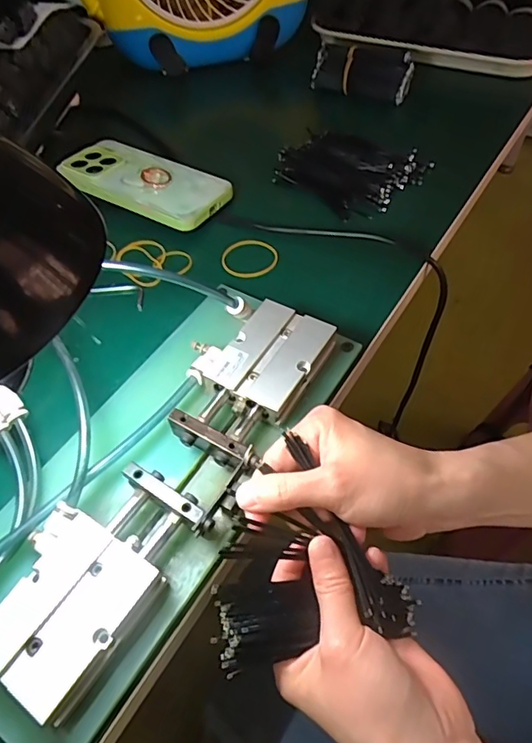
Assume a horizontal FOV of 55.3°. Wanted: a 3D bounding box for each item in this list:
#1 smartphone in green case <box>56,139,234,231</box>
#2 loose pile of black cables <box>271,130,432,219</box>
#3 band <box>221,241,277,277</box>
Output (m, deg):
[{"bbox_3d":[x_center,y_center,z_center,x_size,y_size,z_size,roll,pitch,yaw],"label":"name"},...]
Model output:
[{"bbox_3d":[-0.110,-0.174,0.458,0.150,0.016,0.079,24,59,18],"label":"smartphone in green case"},{"bbox_3d":[0.073,-0.186,0.463,0.116,0.014,0.105,29,61,21],"label":"loose pile of black cables"},{"bbox_3d":[-0.013,-0.093,0.417,0.045,0.007,0.038,11,56,10],"label":"band"}]

